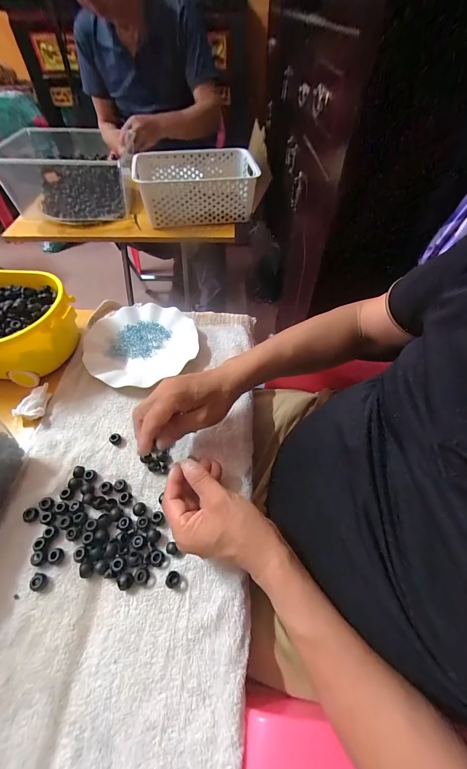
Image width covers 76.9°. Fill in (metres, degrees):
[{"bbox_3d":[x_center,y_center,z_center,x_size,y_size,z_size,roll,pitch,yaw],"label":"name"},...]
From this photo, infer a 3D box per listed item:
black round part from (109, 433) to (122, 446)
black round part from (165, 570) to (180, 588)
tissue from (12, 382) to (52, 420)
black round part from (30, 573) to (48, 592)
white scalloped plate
[{"bbox_3d":[-0.161,0.075,0.401,0.015,0.011,0.015,0,53,0],"label":"black round part"},{"bbox_3d":[-0.063,0.205,0.309,0.013,0.009,0.015,17,55,13],"label":"black round part"},{"bbox_3d":[-0.294,0.026,0.430,0.038,0.023,0.054,-7,53,-5],"label":"tissue"},{"bbox_3d":[-0.203,0.206,0.307,0.013,0.012,0.015,6,53,4],"label":"black round part"},{"bbox_3d":[-0.159,-0.077,0.507,0.179,0.021,0.169,0,53,0],"label":"white scalloped plate"}]

